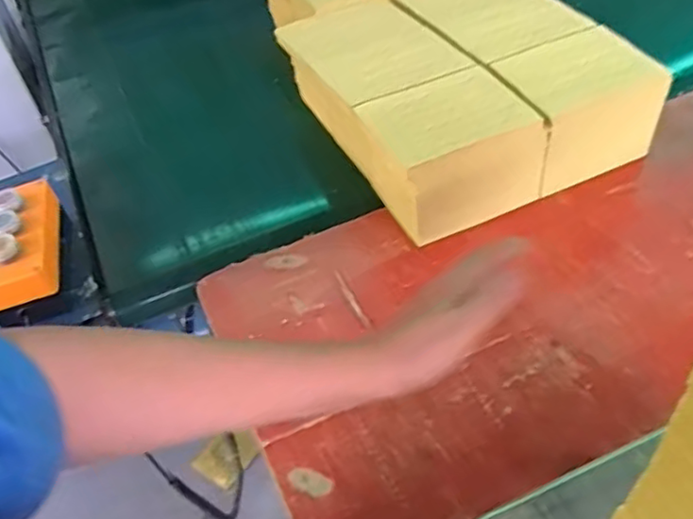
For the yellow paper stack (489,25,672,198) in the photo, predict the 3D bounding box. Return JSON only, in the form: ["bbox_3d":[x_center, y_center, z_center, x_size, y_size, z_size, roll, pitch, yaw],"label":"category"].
[{"bbox_3d":[0.271,-0.179,0.762,0.162,0.116,0.130,-21,48,-13],"label":"yellow paper stack"}]

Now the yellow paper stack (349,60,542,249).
[{"bbox_3d":[0.111,-0.117,0.724,0.172,0.121,0.127,-21,48,-13],"label":"yellow paper stack"}]

